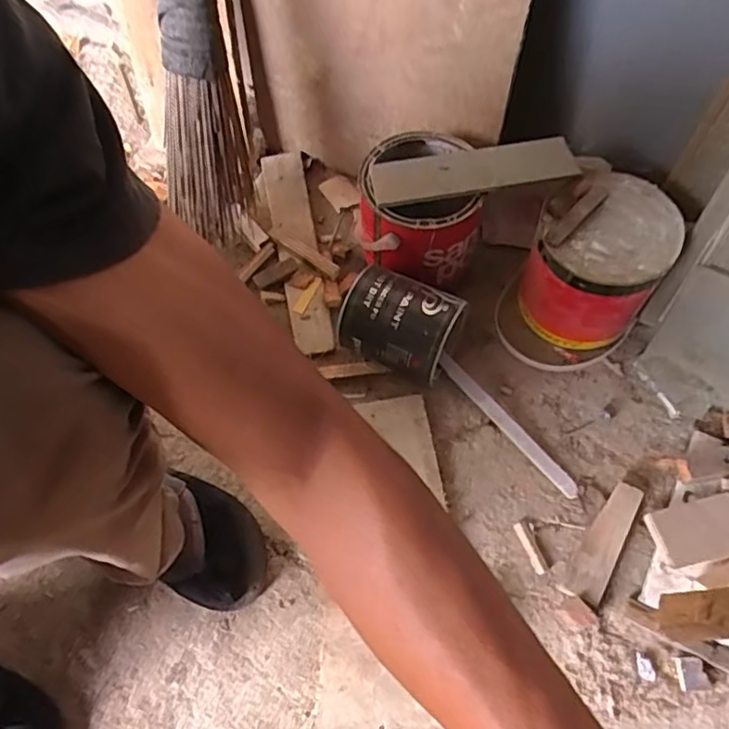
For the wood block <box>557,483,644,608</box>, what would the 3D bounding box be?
[{"bbox_3d":[0.258,0.191,0.648,0.040,0.019,0.141,29,67,14],"label":"wood block"}]

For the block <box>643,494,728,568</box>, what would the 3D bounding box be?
[{"bbox_3d":[0.359,0.178,0.639,0.091,0.021,0.061,-10,63,-5],"label":"block"}]

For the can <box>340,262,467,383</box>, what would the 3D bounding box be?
[{"bbox_3d":[0.042,-0.043,0.723,0.133,0.100,0.111,19,65,10],"label":"can"}]

